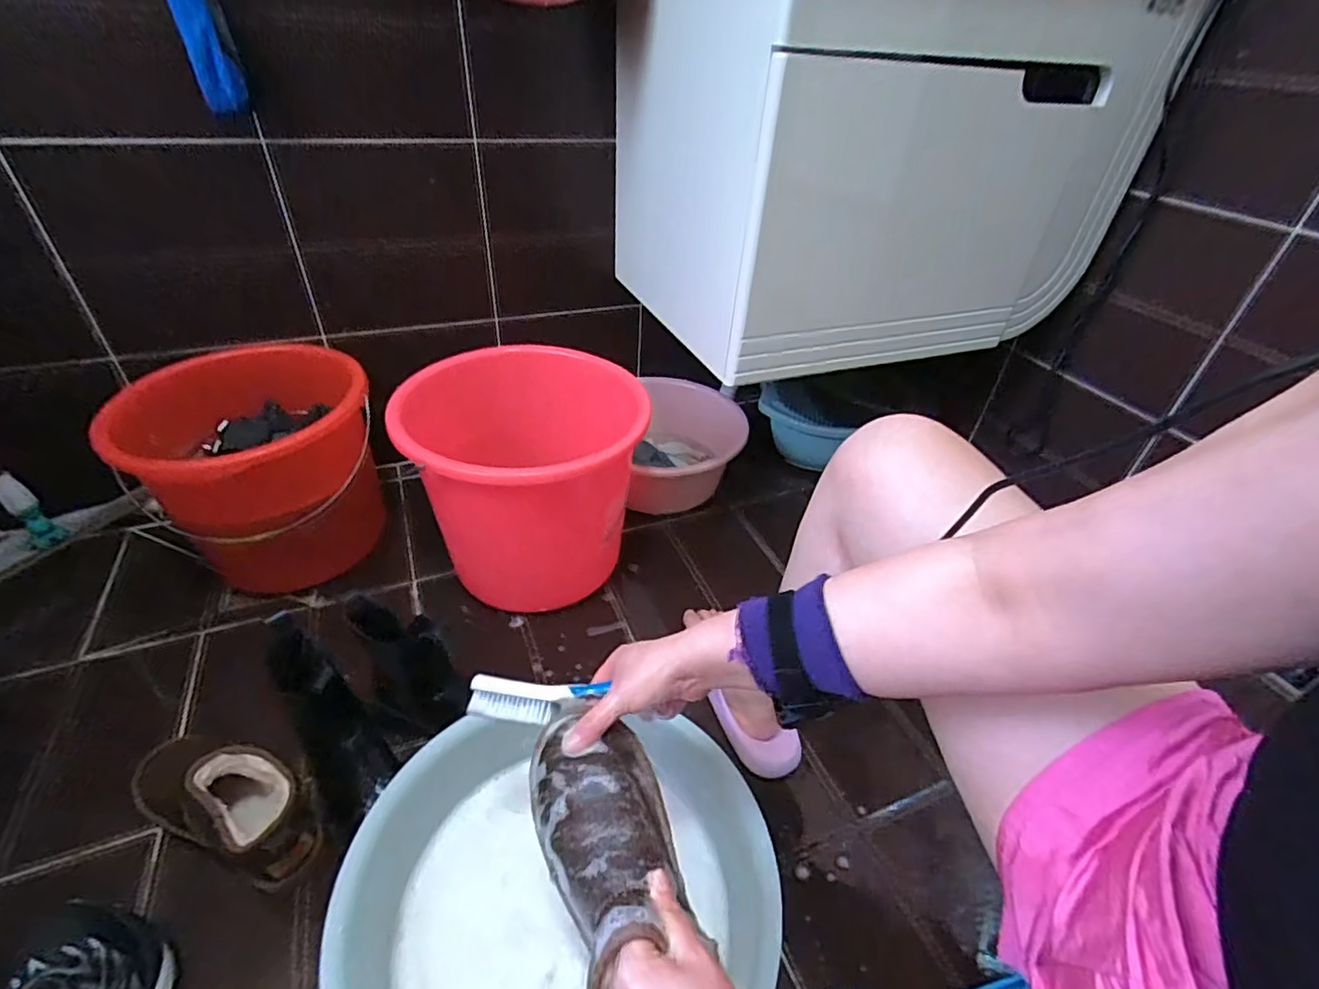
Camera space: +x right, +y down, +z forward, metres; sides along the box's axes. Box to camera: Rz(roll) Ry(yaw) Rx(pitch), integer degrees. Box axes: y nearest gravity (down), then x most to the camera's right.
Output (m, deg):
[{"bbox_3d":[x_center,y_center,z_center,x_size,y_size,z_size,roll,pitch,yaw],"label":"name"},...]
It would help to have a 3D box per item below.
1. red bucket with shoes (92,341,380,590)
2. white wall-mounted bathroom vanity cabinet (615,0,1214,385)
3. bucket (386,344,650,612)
[{"bbox_3d":[-0.637,-0.044,0.968,0.334,0.285,0.303,-29,48,-35],"label":"red bucket with shoes"},{"bbox_3d":[0.333,-0.513,0.930,0.670,0.508,0.395,-11,40,-19],"label":"white wall-mounted bathroom vanity cabinet"},{"bbox_3d":[-0.198,-0.016,0.932,0.334,0.321,0.309,3,38,-2],"label":"bucket"}]

